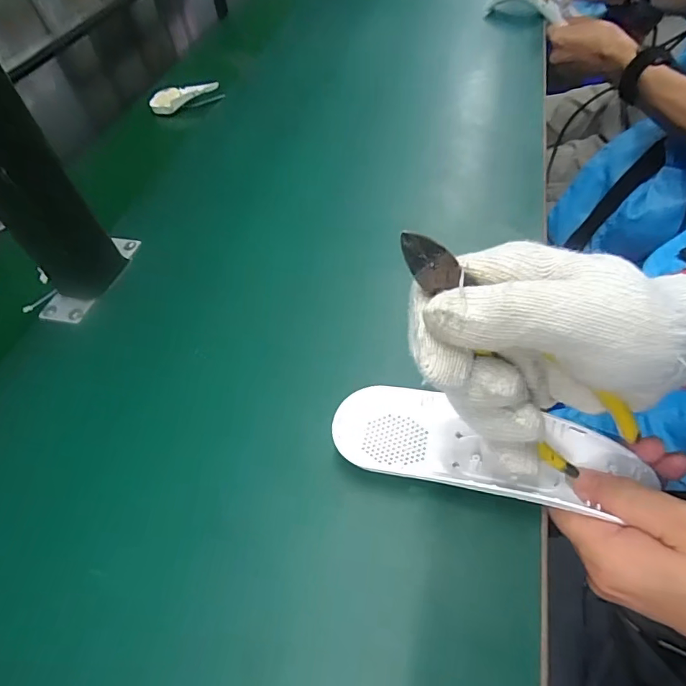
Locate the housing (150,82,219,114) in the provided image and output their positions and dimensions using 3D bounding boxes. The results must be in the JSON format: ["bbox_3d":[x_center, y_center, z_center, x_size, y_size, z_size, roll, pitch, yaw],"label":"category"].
[{"bbox_3d":[-0.205,-0.322,0.603,0.094,0.019,0.032,-9,52,13],"label":"housing"}]

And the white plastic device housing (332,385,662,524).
[{"bbox_3d":[0.082,0.059,0.264,0.171,0.023,0.050,9,54,11],"label":"white plastic device housing"}]

